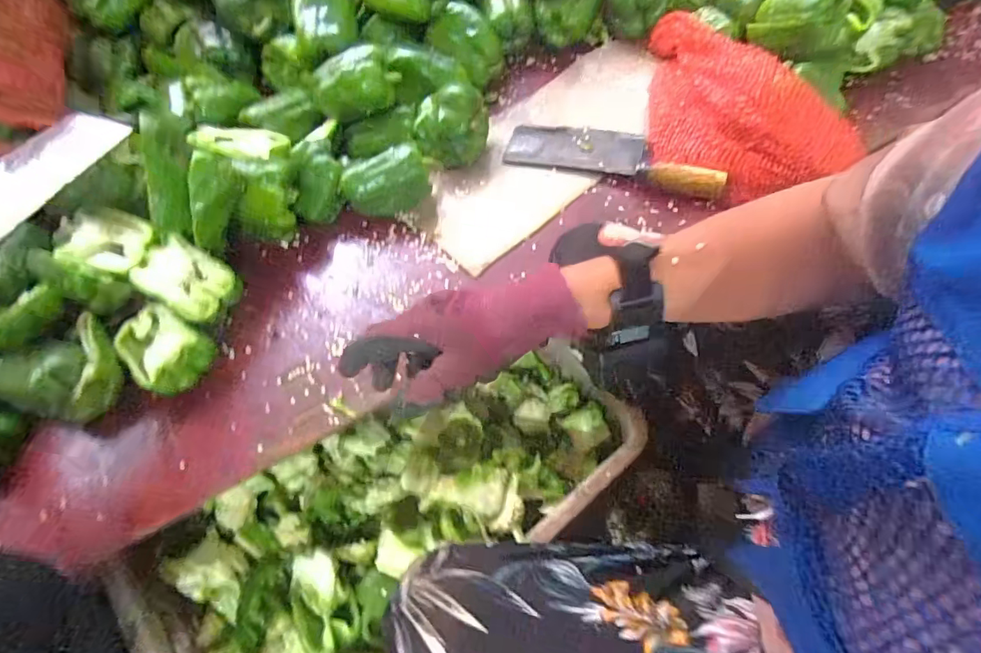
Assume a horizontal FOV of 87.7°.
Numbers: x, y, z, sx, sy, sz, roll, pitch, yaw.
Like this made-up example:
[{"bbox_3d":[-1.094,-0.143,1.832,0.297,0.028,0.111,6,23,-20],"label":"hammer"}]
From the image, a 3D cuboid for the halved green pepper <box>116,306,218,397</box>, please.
[{"bbox_3d":[-0.322,0.022,0.498,0.097,0.034,0.066,27,66,18],"label":"halved green pepper"}]

